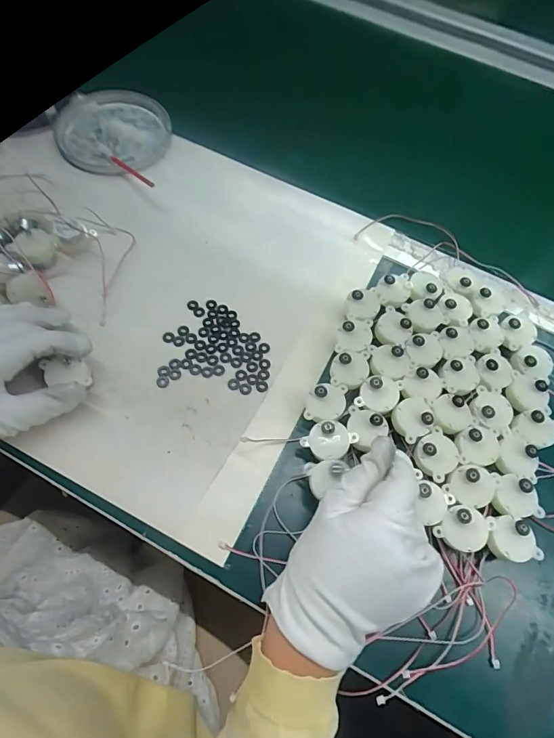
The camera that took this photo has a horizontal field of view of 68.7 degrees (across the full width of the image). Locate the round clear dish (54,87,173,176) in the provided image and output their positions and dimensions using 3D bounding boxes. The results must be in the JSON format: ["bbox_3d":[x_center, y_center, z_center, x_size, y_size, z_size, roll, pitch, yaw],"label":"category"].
[{"bbox_3d":[-0.191,-0.274,0.460,0.116,0.026,0.137,-34,72,-19],"label":"round clear dish"}]

